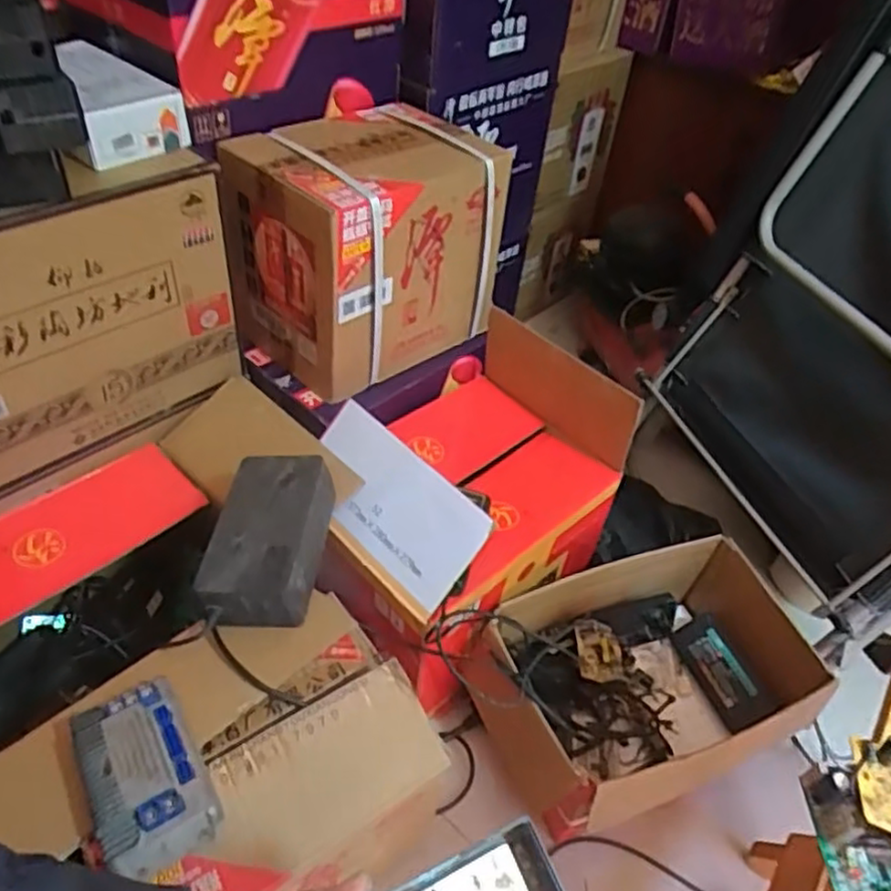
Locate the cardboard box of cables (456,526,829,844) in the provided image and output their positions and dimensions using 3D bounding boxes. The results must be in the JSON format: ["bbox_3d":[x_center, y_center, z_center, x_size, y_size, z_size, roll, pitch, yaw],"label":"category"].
[{"bbox_3d":[0.248,0.321,0.951,0.474,0.192,0.278,-12,48,-19],"label":"cardboard box of cables"}]

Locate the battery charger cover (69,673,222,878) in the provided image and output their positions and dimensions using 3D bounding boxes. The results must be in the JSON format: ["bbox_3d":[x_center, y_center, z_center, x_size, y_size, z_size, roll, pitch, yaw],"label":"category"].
[{"bbox_3d":[-0.260,0.280,0.608,0.090,0.031,0.162,-22,52,-27],"label":"battery charger cover"}]

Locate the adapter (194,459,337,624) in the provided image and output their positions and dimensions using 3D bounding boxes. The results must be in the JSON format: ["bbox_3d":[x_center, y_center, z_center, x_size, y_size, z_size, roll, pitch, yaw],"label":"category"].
[{"bbox_3d":[-0.199,0.096,0.796,0.116,0.064,0.193,5,45,-3],"label":"adapter"}]

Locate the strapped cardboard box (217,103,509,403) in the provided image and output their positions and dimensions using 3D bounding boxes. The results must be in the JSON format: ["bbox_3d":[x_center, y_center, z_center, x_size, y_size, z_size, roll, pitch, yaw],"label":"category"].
[{"bbox_3d":[-0.104,-0.278,1.007,0.326,0.302,0.206,-31,56,-33],"label":"strapped cardboard box"}]

